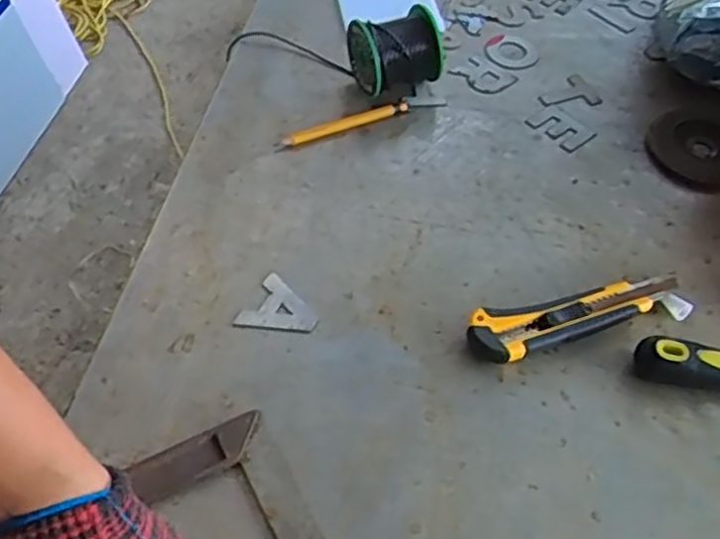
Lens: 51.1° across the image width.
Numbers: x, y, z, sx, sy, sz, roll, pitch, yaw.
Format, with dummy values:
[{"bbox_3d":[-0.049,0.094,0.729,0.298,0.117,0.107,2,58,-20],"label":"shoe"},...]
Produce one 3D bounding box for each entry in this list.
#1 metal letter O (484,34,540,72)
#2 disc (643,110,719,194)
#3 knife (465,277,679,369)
[{"bbox_3d":[0.153,-0.222,0.767,0.056,0.004,0.056,1,52,-2],"label":"metal letter O"},{"bbox_3d":[0.309,-0.111,0.685,0.096,0.006,0.096,1,52,-2],"label":"disc"},{"bbox_3d":[0.159,0.035,0.553,0.166,0.021,0.039,-13,53,-13],"label":"knife"}]

